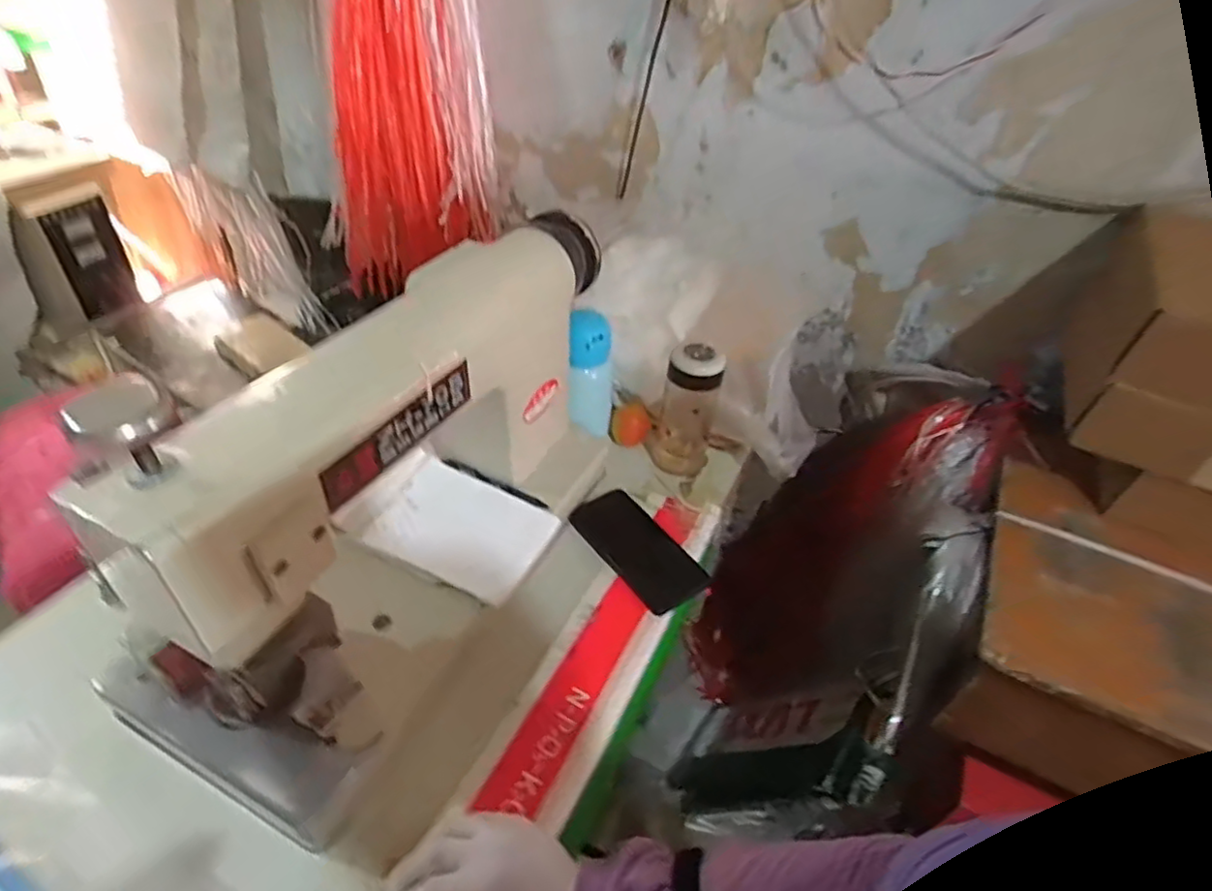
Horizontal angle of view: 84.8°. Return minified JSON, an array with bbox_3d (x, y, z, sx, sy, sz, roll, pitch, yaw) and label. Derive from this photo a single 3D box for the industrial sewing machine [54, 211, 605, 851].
[{"bbox_3d":[-0.159,0.014,0.605,0.216,0.310,0.544,26,47,21],"label":"industrial sewing machine"}]

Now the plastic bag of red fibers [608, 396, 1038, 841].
[{"bbox_3d":[0.317,0.316,1.084,0.370,0.751,0.501,16,44,11],"label":"plastic bag of red fibers"}]

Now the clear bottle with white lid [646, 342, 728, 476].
[{"bbox_3d":[0.099,-0.048,0.820,0.078,0.165,0.064,10,43,5],"label":"clear bottle with white lid"}]

